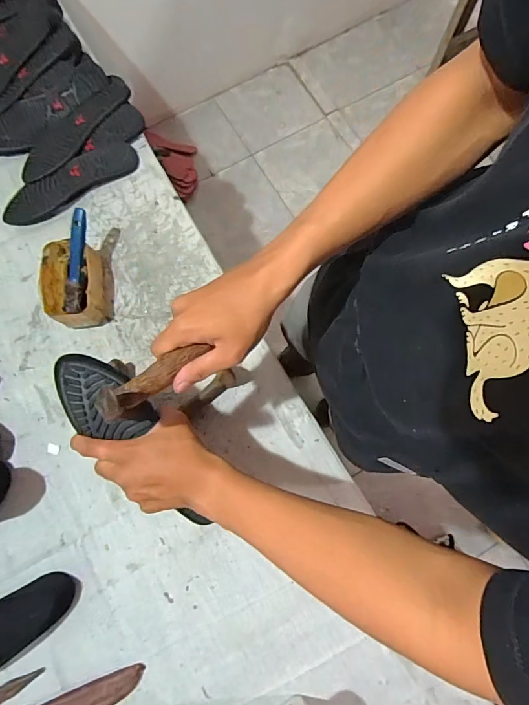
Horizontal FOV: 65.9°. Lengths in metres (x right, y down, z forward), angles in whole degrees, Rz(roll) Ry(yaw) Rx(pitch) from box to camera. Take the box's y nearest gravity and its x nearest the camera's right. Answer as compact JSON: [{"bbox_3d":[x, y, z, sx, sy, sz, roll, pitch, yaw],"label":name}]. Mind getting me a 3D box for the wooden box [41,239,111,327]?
[{"bbox_3d":[-0.297,-0.107,0.644,0.080,0.066,0.128,-7,78,-2],"label":"wooden box"}]

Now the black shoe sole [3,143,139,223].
[{"bbox_3d":[-0.332,-0.289,0.697,0.241,0.031,0.059,-31,79,-7],"label":"black shoe sole"}]

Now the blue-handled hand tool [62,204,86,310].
[{"bbox_3d":[-0.292,-0.140,0.628,0.031,0.016,0.156,13,105,4],"label":"blue-handled hand tool"}]

